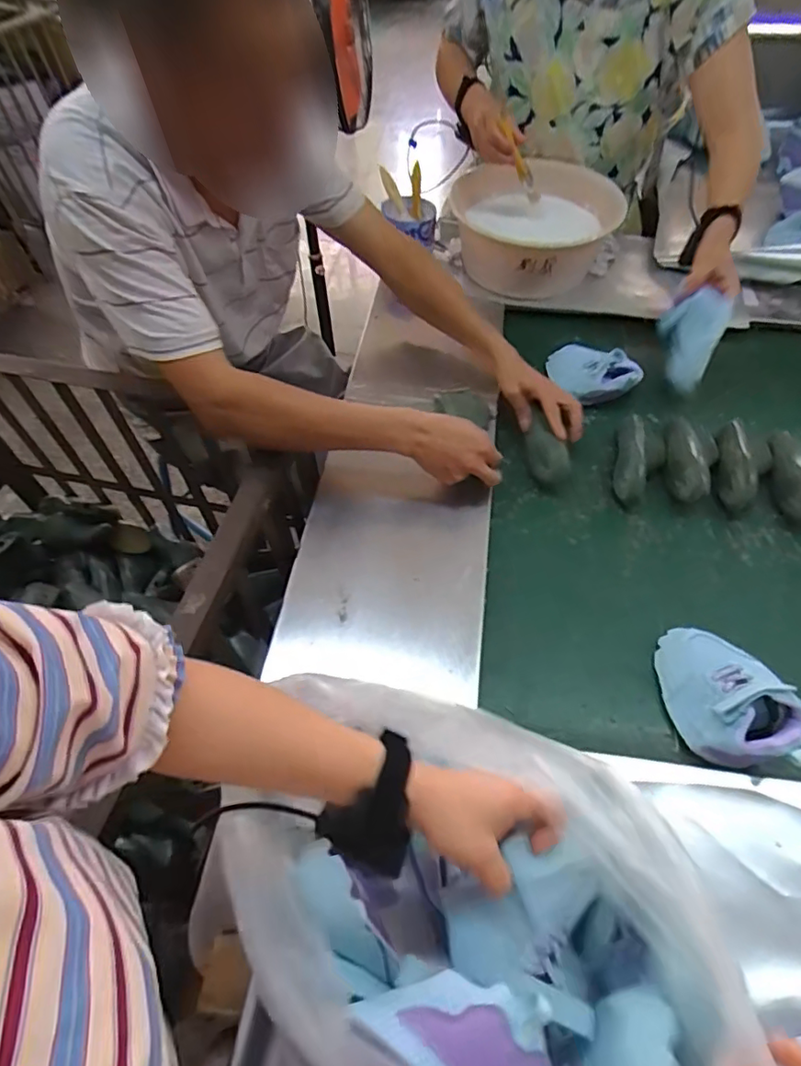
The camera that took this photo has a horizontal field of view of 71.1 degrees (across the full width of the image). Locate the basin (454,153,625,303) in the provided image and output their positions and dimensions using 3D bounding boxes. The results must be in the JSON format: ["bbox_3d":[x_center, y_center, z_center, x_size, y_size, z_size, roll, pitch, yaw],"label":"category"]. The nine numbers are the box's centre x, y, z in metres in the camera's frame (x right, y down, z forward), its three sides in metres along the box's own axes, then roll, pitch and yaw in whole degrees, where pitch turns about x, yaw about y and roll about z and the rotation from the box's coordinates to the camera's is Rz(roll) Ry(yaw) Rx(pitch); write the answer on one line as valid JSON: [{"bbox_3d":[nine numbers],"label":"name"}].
[{"bbox_3d":[0.250,-0.560,1.044,0.280,0.148,0.273,-3,55,-1],"label":"basin"}]

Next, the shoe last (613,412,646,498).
[{"bbox_3d":[0.338,-0.114,0.826,0.048,0.054,0.155,12,56,10],"label":"shoe last"}]

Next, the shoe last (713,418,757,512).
[{"bbox_3d":[0.489,-0.101,0.817,0.056,0.053,0.164,16,57,12],"label":"shoe last"}]

